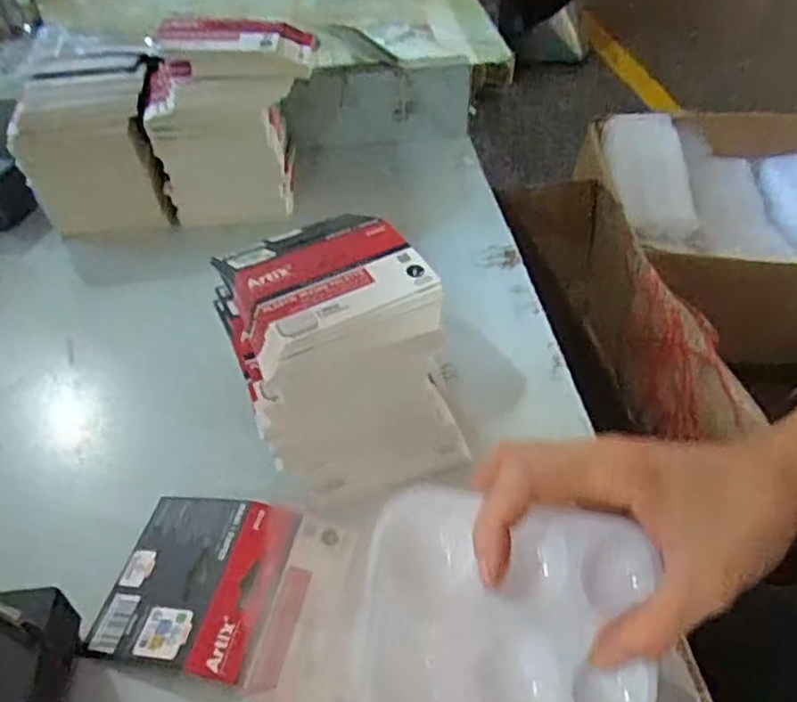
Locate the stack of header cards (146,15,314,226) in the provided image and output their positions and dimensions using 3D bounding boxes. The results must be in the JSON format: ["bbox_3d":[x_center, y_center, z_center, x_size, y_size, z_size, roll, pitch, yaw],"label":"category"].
[{"bbox_3d":[-0.148,-0.216,0.651,0.144,0.151,0.097,-4,43,-2],"label":"stack of header cards"}]

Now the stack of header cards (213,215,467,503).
[{"bbox_3d":[-0.040,-0.002,0.440,0.122,0.120,0.145,-16,46,-16],"label":"stack of header cards"}]

